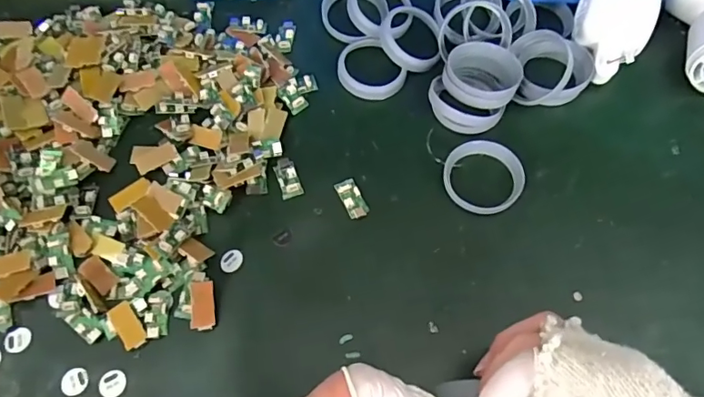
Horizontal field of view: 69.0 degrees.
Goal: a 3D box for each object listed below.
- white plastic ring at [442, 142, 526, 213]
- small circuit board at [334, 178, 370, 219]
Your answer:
[{"bbox_3d":[0.098,-0.016,0.385,0.060,0.012,0.055,-1,64,1],"label":"white plastic ring"},{"bbox_3d":[0.000,0.000,0.387,0.016,0.004,0.032,-24,66,-10],"label":"small circuit board"}]

